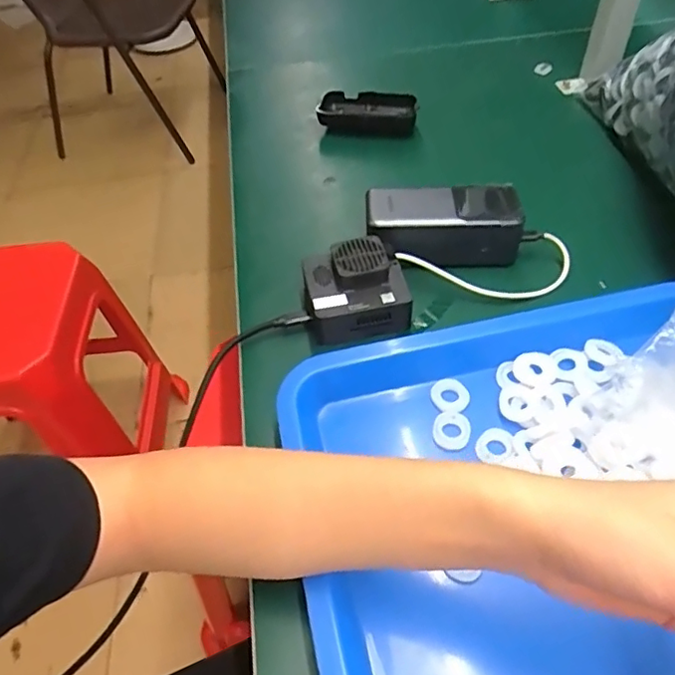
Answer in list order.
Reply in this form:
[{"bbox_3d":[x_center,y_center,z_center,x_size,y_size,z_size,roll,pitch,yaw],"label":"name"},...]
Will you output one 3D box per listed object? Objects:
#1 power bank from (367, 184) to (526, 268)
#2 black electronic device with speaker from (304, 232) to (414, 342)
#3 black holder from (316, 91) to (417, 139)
[{"bbox_3d":[0.092,-0.097,0.505,0.127,0.053,0.056,-4,50,1],"label":"power bank"},{"bbox_3d":[0.015,-0.040,0.458,0.077,0.042,0.070,-11,50,-5],"label":"black electronic device with speaker"},{"bbox_3d":[0.035,-0.255,0.654,0.108,0.029,0.050,7,51,10],"label":"black holder"}]

